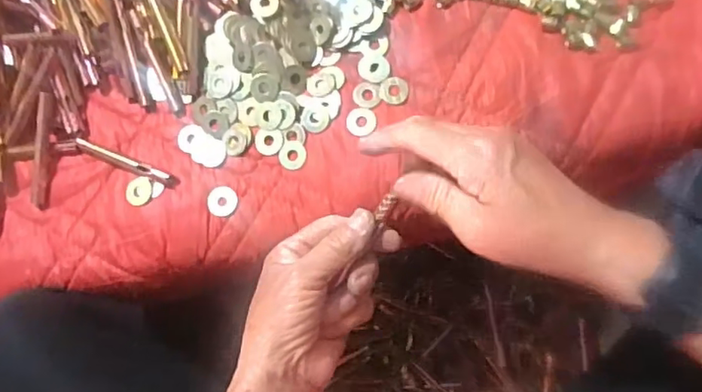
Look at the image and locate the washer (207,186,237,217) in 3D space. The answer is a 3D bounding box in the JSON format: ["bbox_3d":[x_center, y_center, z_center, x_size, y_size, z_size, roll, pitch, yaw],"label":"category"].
[{"bbox_3d":[-0.100,0.004,0.452,0.023,0.004,0.023,1,81,-6],"label":"washer"}]

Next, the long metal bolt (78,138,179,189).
[{"bbox_3d":[-0.179,-0.026,0.462,0.096,0.009,0.010,21,84,12],"label":"long metal bolt"}]

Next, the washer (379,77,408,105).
[{"bbox_3d":[0.033,-0.081,0.444,0.022,0.004,0.021,14,83,11],"label":"washer"}]

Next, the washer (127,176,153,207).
[{"bbox_3d":[-0.166,-0.004,0.458,0.023,0.004,0.023,-1,80,9],"label":"washer"}]

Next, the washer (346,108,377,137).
[{"bbox_3d":[0.008,-0.057,0.449,0.023,0.004,0.022,-1,75,3],"label":"washer"}]

